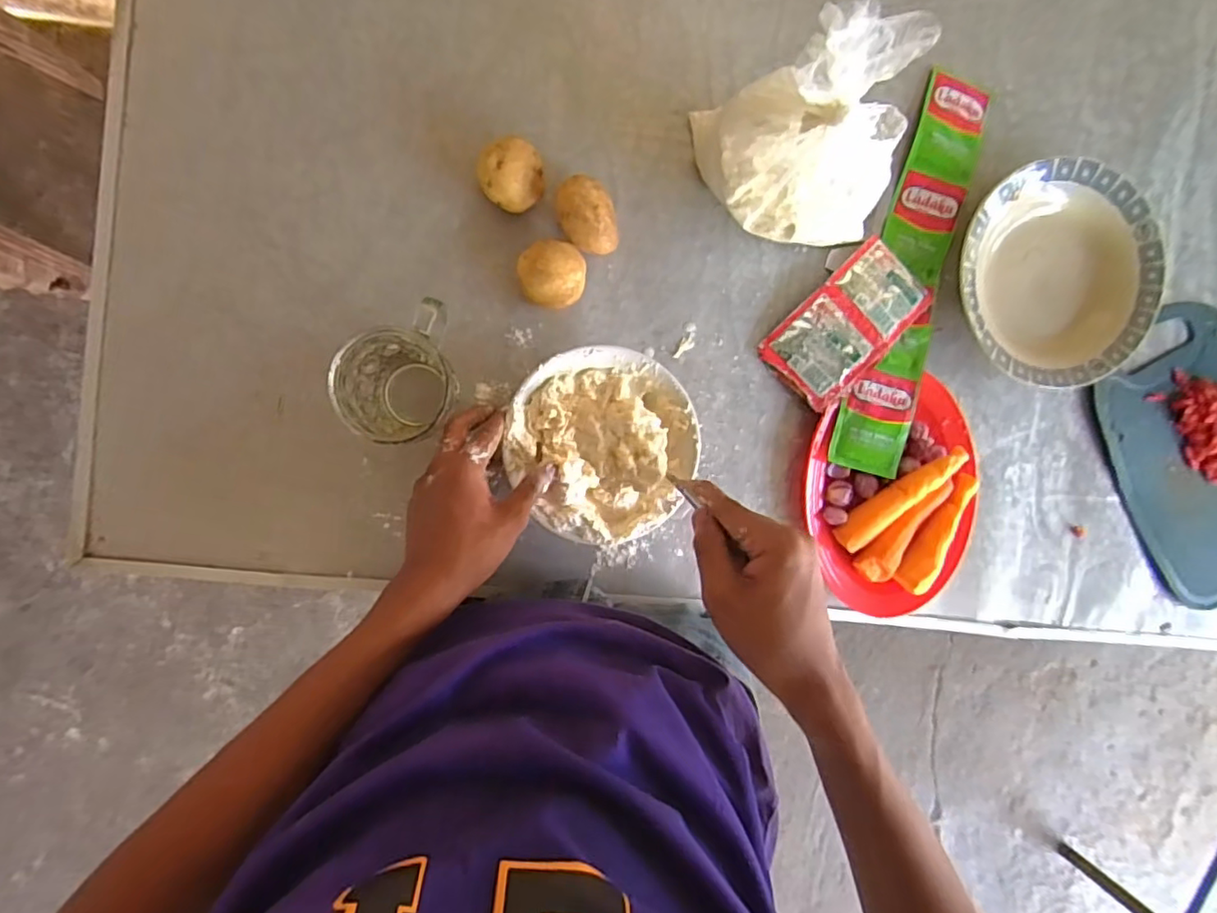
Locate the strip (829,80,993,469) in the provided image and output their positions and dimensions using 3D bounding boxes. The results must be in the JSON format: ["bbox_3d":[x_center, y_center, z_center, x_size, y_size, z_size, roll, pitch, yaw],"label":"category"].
[{"bbox_3d":[0.278,-0.167,0.548,0.065,0.024,0.368,15,91,-7],"label":"strip"}]

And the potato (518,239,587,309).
[{"bbox_3d":[-0.046,-0.150,0.500,0.053,0.044,0.051,13,92,-7],"label":"potato"}]

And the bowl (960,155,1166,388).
[{"bbox_3d":[0.413,-0.168,0.561,0.192,0.046,0.193,0,93,-6],"label":"bowl"}]

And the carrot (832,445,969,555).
[{"bbox_3d":[0.267,0.037,0.554,0.136,0.032,0.028,-41,96,-3],"label":"carrot"}]

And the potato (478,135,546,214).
[{"bbox_3d":[-0.078,-0.226,0.492,0.050,0.040,0.050,0,93,-6],"label":"potato"}]

